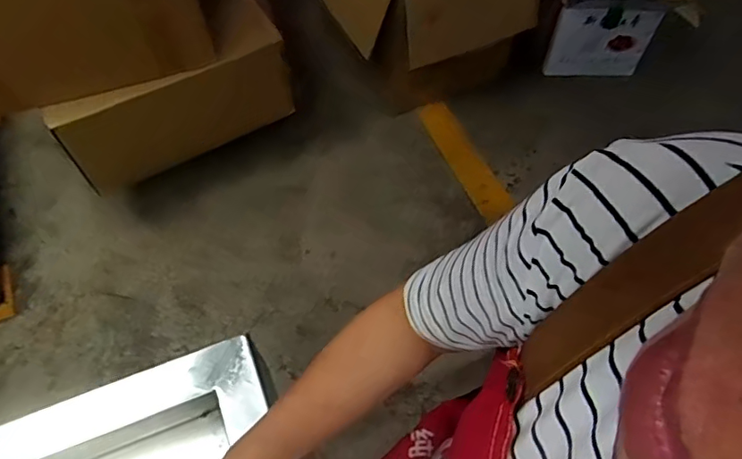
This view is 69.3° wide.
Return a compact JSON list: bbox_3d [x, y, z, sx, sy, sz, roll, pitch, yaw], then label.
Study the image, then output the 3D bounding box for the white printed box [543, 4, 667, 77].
[{"bbox_3d":[0.661,-0.536,1.546,0.268,0.247,0.041,10,58,8],"label":"white printed box"}]

